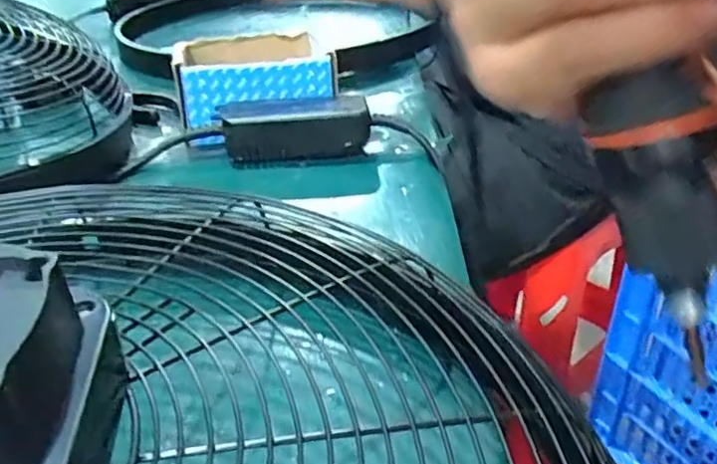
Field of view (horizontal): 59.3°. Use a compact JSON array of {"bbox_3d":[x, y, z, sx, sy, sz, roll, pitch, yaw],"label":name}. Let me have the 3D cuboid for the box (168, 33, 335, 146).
[{"bbox_3d":[-0.098,-0.140,0.590,0.140,0.067,0.136,-11,33,-18],"label":"box"}]

